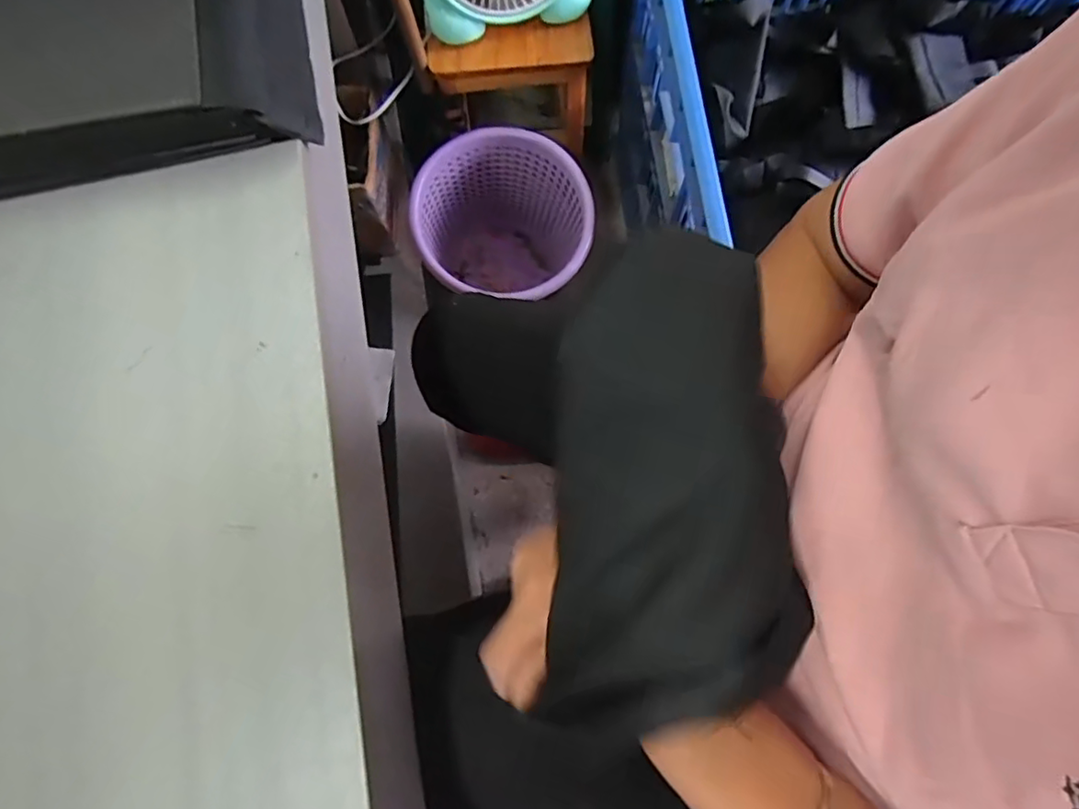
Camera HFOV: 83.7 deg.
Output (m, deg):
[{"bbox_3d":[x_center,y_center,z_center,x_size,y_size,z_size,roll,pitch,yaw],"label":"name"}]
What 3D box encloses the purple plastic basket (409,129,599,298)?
[{"bbox_3d":[-0.061,-0.264,1.034,0.261,0.305,0.280,-11,75,-2],"label":"purple plastic basket"}]

